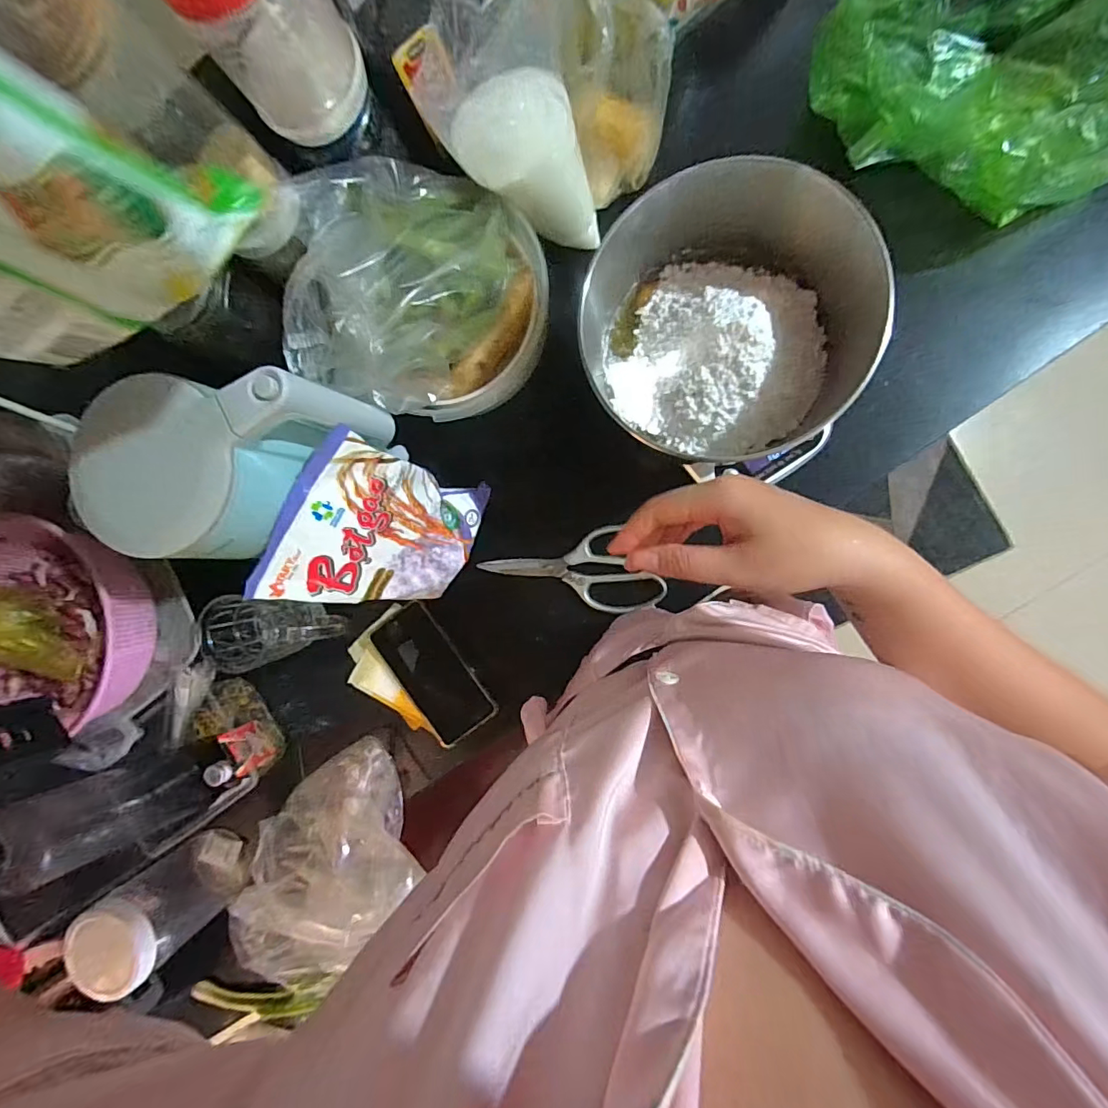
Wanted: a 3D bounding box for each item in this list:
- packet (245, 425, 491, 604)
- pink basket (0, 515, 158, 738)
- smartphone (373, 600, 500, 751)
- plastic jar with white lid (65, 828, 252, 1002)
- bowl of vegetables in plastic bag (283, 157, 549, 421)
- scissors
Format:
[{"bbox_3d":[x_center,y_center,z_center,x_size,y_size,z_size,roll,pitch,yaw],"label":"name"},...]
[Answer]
[{"bbox_3d":[-0.156,-0.018,0.491,0.036,0.205,0.149,32,99,32],"label":"packet"},{"bbox_3d":[-0.496,0.067,0.500,0.177,0.086,0.198,1,91,10],"label":"pink basket"},{"bbox_3d":[-0.139,0.137,0.583,0.074,0.008,0.159,-38,85,8],"label":"smartphone"},{"bbox_3d":[-0.434,0.394,0.572,0.083,0.143,0.090,0,91,10],"label":"plastic jar with white lid"},{"bbox_3d":[-0.117,-0.244,0.477,0.200,0.127,0.215,0,91,10],"label":"bowl of vegetables in plastic bag"},{"bbox_3d":[0.020,0.013,0.559,0.202,0.008,0.089,6,92,13],"label":"scissors"}]

